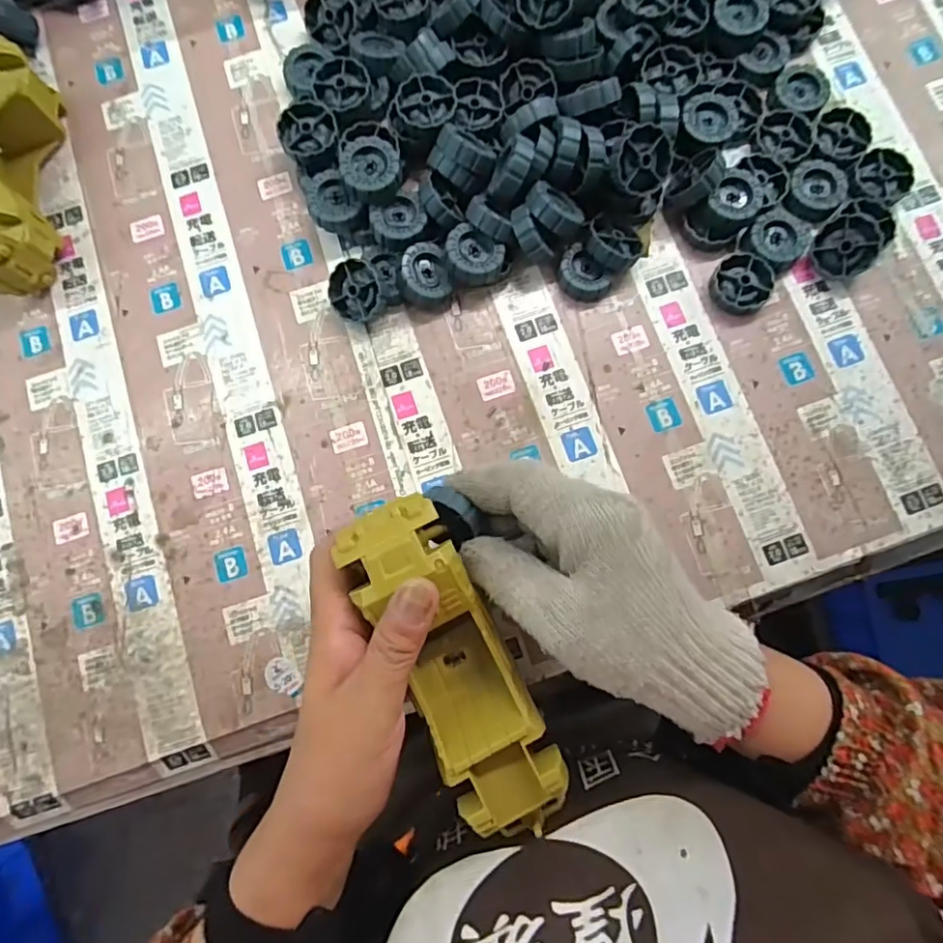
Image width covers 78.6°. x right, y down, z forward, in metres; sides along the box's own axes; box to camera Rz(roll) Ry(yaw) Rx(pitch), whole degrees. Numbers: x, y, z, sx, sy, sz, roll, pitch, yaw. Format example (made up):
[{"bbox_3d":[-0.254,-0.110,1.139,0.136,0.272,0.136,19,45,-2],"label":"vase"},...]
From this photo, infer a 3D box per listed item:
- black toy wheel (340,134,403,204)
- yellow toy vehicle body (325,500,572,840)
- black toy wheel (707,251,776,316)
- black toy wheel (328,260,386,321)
[{"bbox_3d":[-0.064,-0.192,0.369,0.037,0.016,0.036,0,81,1],"label":"black toy wheel"},{"bbox_3d":[-0.007,0.097,0.285,0.052,0.045,0.176,-26,90,-2],"label":"yellow toy vehicle body"},{"bbox_3d":[0.179,-0.124,0.382,0.038,0.012,0.040,0,81,1],"label":"black toy wheel"},{"bbox_3d":[-0.073,-0.117,0.373,0.038,0.014,0.038,5,106,20],"label":"black toy wheel"}]

